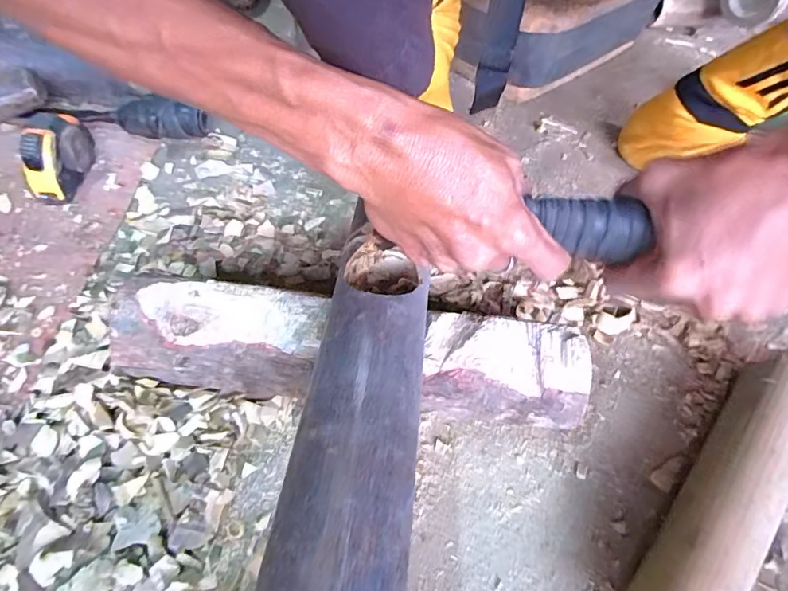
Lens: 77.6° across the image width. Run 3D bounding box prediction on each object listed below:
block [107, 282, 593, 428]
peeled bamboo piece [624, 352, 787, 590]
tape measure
[{"bbox_3d":[-0.026,0.041,0.338,0.304,0.065,0.074,5,55,0],"label":"block"},{"bbox_3d":[0.210,0.125,0.310,0.046,0.050,0.224,39,61,20],"label":"peeled bamboo piece"},{"bbox_3d":[-0.300,-0.124,0.435,0.029,0.056,0.067,8,55,1],"label":"tape measure"}]

